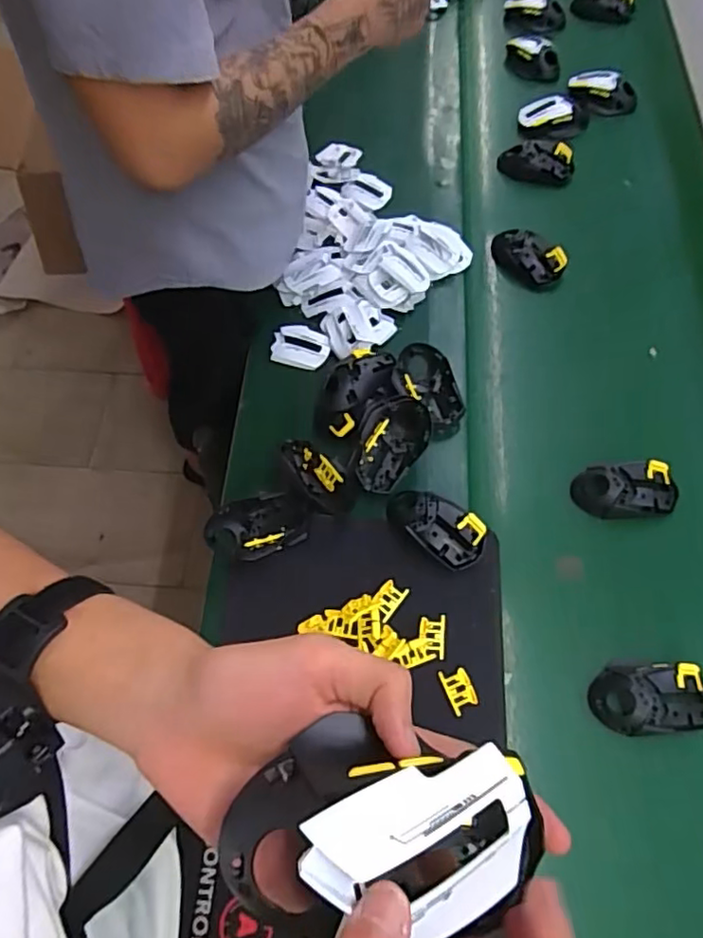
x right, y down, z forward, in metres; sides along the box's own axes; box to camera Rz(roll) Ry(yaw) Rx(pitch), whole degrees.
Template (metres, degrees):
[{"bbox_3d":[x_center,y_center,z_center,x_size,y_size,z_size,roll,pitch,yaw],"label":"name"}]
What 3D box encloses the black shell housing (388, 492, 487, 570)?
[{"bbox_3d":[0.096,0.065,0.695,0.116,0.026,0.060,33,69,15],"label":"black shell housing"}]

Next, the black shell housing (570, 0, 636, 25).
[{"bbox_3d":[0.503,-0.925,1.205,0.121,0.034,0.078,18,66,9],"label":"black shell housing"}]

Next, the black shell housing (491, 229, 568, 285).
[{"bbox_3d":[0.258,-0.316,0.900,0.112,0.034,0.060,38,71,17],"label":"black shell housing"}]

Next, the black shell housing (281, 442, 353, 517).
[{"bbox_3d":[-0.037,0.008,0.733,0.056,0.035,0.102,-27,67,-11],"label":"black shell housing"}]

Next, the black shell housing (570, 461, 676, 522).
[{"bbox_3d":[0.326,0.022,0.717,0.118,0.044,0.067,1,64,2],"label":"black shell housing"}]

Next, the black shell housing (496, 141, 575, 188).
[{"bbox_3d":[0.305,-0.506,1.000,0.119,0.024,0.082,18,66,10],"label":"black shell housing"}]

